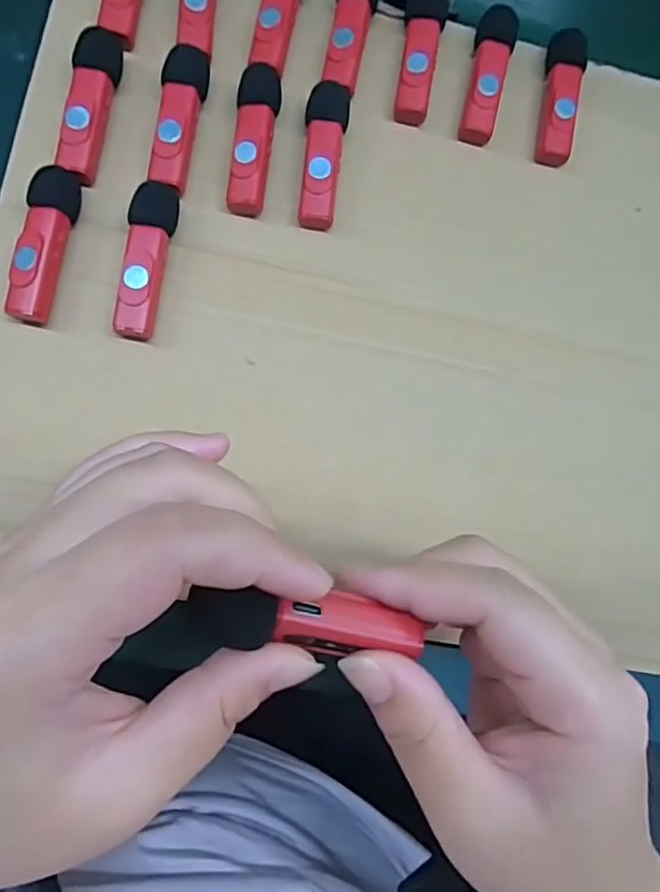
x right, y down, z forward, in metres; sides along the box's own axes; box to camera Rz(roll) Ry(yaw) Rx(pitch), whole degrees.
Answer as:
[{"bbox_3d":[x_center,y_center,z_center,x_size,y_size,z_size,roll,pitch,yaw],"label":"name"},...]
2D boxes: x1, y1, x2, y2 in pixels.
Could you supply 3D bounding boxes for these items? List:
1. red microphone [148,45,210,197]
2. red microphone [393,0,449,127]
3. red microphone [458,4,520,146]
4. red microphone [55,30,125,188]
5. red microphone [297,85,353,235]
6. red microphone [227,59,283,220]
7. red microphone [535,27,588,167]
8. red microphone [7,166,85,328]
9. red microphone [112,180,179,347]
[{"bbox_3d":[-0.066,-0.144,0.267,0.018,0.010,0.064,11,76,-7],"label":"red microphone"},{"bbox_3d":[0.043,-0.187,0.291,0.019,0.012,0.066,8,77,-8],"label":"red microphone"},{"bbox_3d":[0.077,-0.178,0.296,0.021,0.014,0.063,10,76,-8],"label":"red microphone"},{"bbox_3d":[-0.102,-0.146,0.262,0.017,0.011,0.065,11,76,-8],"label":"red microphone"},{"bbox_3d":[-0.003,-0.133,0.277,0.019,0.013,0.066,9,76,-8],"label":"red microphone"},{"bbox_3d":[-0.033,-0.138,0.273,0.017,0.014,0.067,8,77,-8],"label":"red microphone"},{"bbox_3d":[0.112,-0.170,0.300,0.018,0.014,0.062,11,76,-8],"label":"red microphone"},{"bbox_3d":[-0.117,-0.083,0.251,0.017,0.013,0.064,10,76,-8],"label":"red microphone"},{"bbox_3d":[-0.077,-0.079,0.258,0.018,0.012,0.066,9,77,-8],"label":"red microphone"}]

